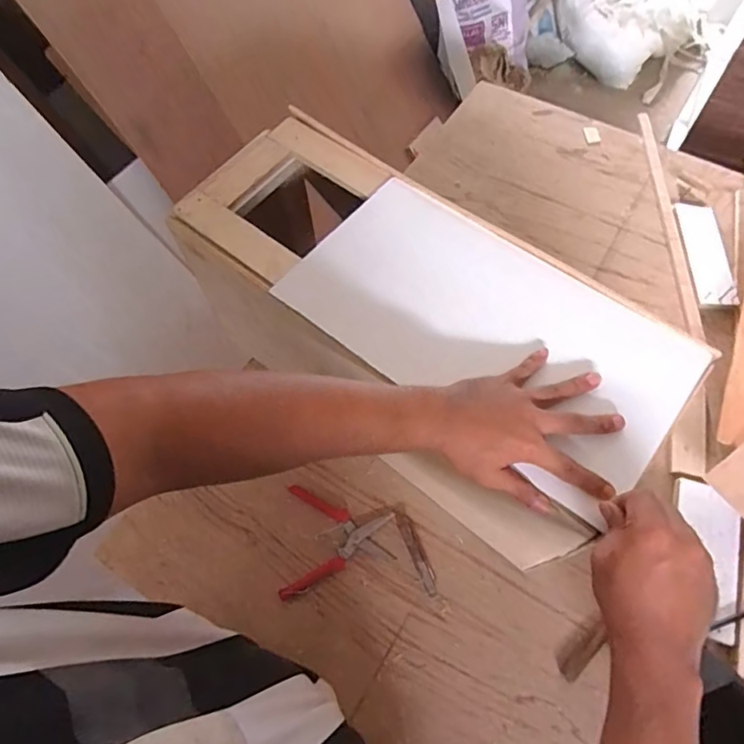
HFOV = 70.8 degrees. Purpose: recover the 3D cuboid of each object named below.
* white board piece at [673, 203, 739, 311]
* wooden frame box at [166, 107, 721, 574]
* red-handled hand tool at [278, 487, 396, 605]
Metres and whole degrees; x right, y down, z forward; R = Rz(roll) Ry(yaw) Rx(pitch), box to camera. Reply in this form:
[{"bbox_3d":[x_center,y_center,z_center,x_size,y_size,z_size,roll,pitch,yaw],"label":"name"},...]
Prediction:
[{"bbox_3d":[0.597,-0.211,0.934,0.061,0.019,0.229,2,64,4],"label":"white board piece"},{"bbox_3d":[0.041,-0.048,0.709,0.593,0.321,0.251,36,71,13],"label":"wooden frame box"},{"bbox_3d":[-0.048,0.245,0.745,0.151,0.015,0.150,3,64,4],"label":"red-handled hand tool"}]

